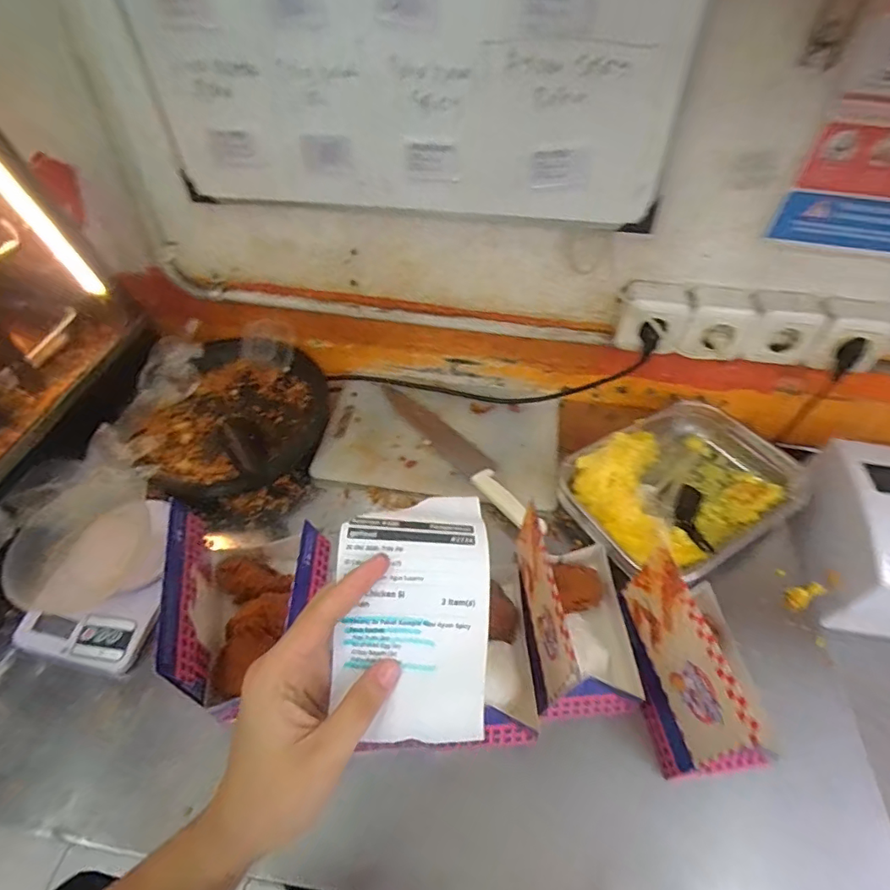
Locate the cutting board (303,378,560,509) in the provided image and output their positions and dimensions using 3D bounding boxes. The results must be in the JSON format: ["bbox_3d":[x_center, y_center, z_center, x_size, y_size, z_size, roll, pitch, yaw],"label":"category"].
[{"bbox_3d":[-0.007,-0.010,0.792,0.351,0.021,0.209,7,47,7],"label":"cutting board"}]

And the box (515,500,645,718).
[{"bbox_3d":[0.145,0.167,0.542,0.116,0.143,0.174,-2,49,-3],"label":"box"}]

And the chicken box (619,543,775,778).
[{"bbox_3d":[0.259,0.208,0.508,0.106,0.146,0.170,-4,50,-6],"label":"chicken box"}]

